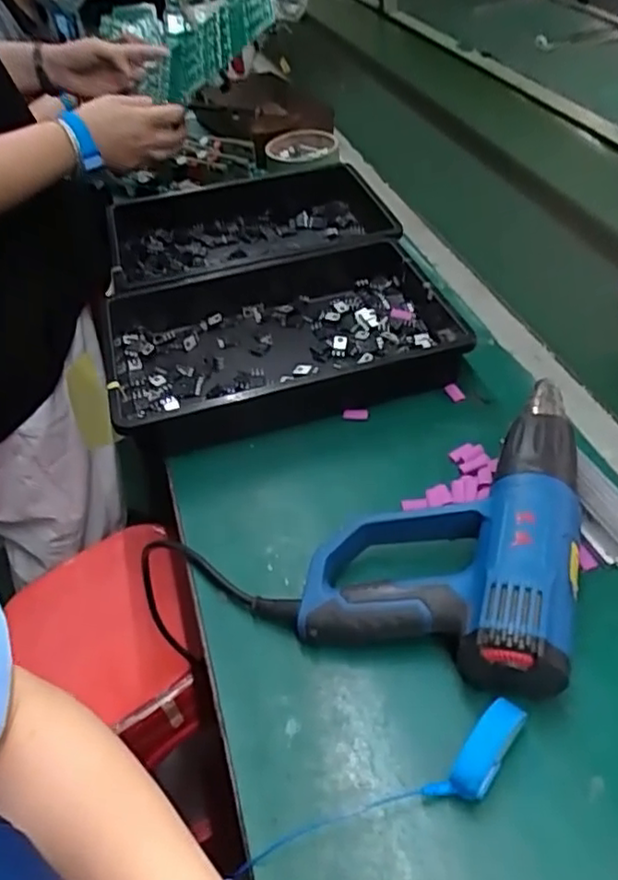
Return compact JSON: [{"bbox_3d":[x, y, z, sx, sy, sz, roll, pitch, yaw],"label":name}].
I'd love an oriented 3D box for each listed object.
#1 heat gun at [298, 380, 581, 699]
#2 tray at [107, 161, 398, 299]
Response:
[{"bbox_3d":[0.114,0.059,0.549,0.196,0.090,0.264,8,45,14],"label":"heat gun"},{"bbox_3d":[-0.083,-0.287,0.921,0.358,0.062,0.269,-13,44,-7],"label":"tray"}]

